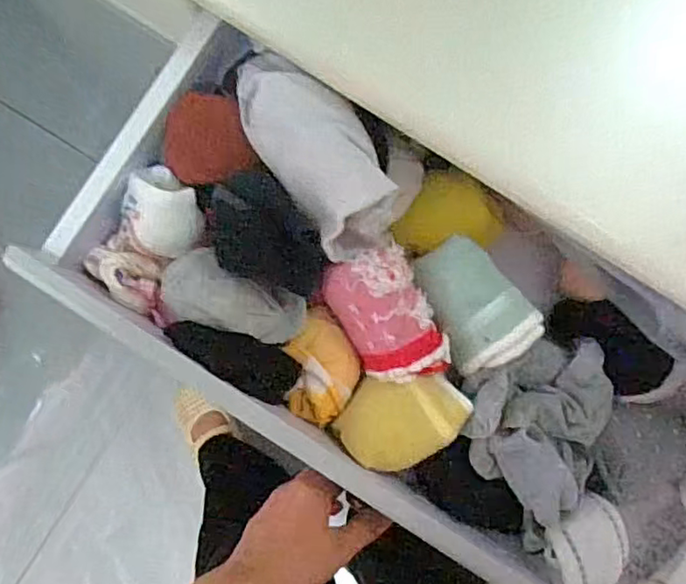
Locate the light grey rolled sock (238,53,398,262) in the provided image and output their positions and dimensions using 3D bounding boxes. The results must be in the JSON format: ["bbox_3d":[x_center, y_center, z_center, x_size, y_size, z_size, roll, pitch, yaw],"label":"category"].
[{"bbox_3d":[-0.019,-0.098,0.431,0.068,0.044,0.156,-34,87,-3],"label":"light grey rolled sock"}]

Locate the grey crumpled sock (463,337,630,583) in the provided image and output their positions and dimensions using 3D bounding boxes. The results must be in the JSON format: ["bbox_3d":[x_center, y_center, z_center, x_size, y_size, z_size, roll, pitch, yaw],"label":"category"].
[{"bbox_3d":[0.141,0.120,0.433,0.101,0.038,0.162,-2,86,-1],"label":"grey crumpled sock"}]

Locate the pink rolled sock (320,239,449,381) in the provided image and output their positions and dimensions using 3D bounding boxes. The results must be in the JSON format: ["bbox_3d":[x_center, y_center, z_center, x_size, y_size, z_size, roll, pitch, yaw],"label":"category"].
[{"bbox_3d":[0.031,0.018,0.427,0.059,0.038,0.098,-28,86,-2],"label":"pink rolled sock"}]

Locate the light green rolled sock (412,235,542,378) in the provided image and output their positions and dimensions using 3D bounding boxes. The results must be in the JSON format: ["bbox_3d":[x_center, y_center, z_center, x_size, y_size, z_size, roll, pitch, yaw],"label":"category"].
[{"bbox_3d":[0.090,0.006,0.429,0.058,0.027,0.088,-32,87,-3],"label":"light green rolled sock"}]

